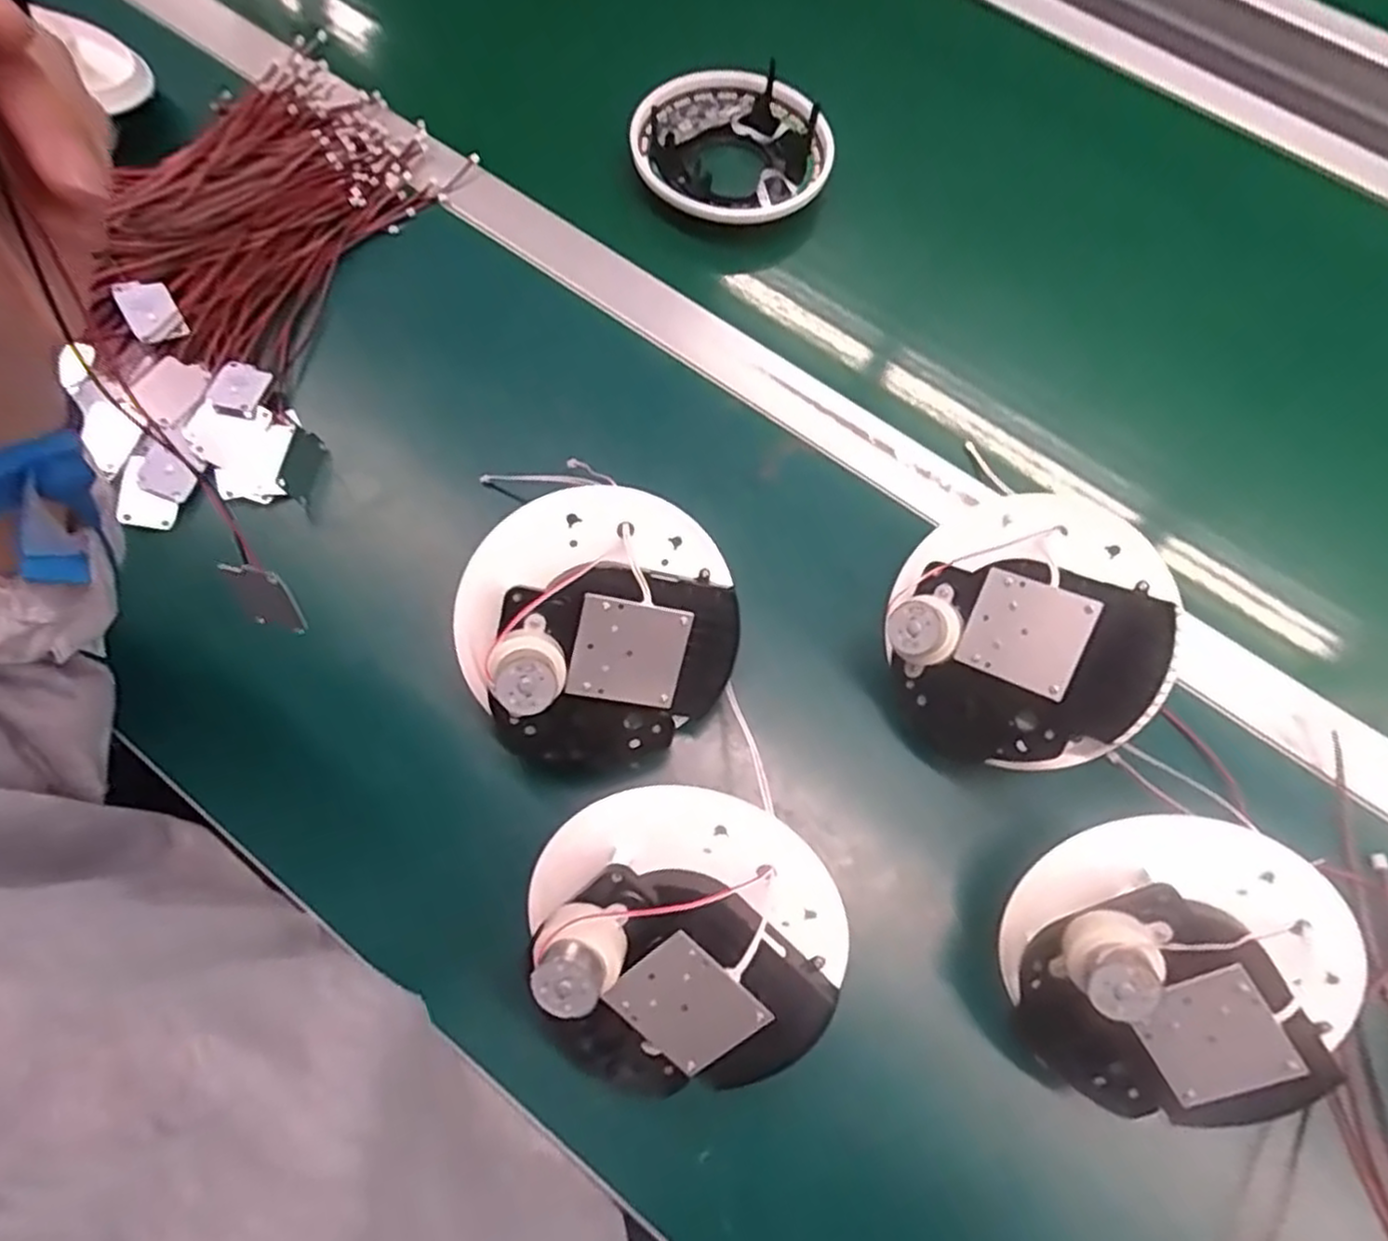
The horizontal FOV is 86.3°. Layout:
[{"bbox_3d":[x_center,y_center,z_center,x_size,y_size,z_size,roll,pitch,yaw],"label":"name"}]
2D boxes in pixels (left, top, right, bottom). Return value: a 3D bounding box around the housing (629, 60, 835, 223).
[{"bbox_3d":[0.025,-0.319,0.501,0.128,0.034,0.123,1,69,-2],"label":"housing"}]

